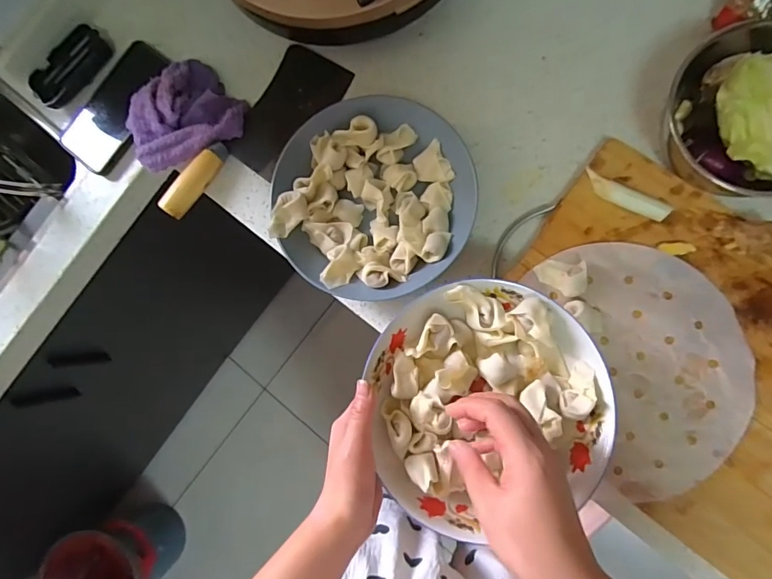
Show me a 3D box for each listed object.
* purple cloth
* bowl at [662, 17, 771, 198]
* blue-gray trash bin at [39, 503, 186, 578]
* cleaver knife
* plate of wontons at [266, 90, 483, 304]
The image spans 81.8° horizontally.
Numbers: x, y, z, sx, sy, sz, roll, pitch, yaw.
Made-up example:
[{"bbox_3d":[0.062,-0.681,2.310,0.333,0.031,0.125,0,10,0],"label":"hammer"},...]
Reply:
[{"bbox_3d":[-0.243,-0.199,0.530,0.138,0.045,0.098,-45,85,3],"label":"purple cloth"},{"bbox_3d":[0.361,-0.173,0.416,0.157,0.098,0.159,0,87,5],"label":"bowl"},{"bbox_3d":[-0.644,0.671,1.126,0.254,0.307,0.245,-34,85,2],"label":"blue-gray trash bin"},{"bbox_3d":[-0.152,-0.178,0.534,0.096,0.040,0.264,38,93,5],"label":"cleaver knife"},{"bbox_3d":[-0.013,-0.099,0.497,0.209,0.060,0.211,-1,85,8],"label":"plate of wontons"}]

